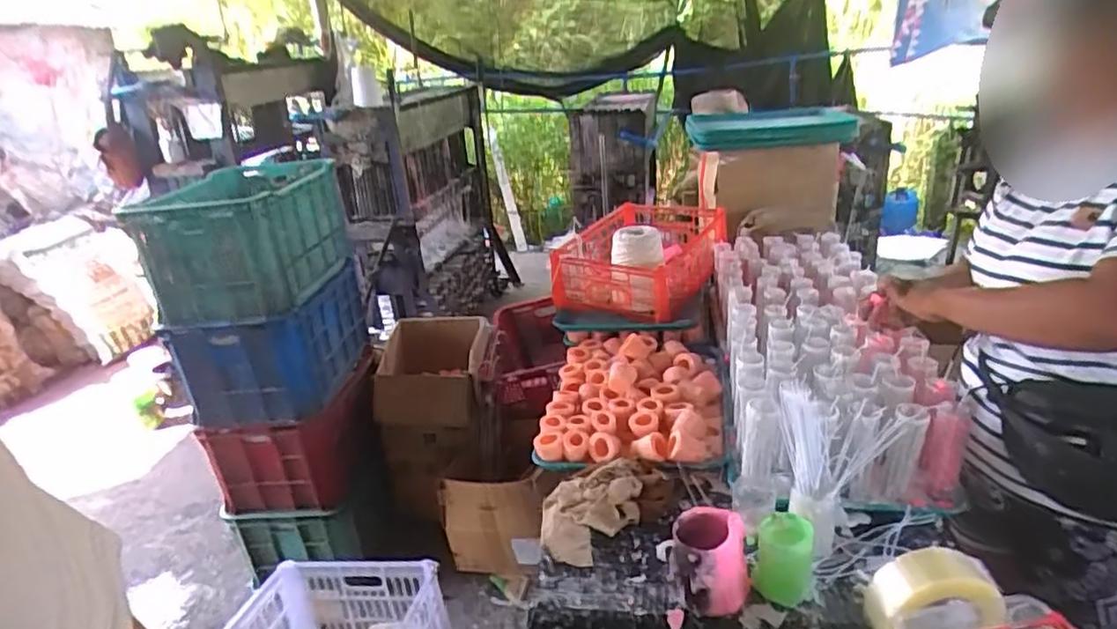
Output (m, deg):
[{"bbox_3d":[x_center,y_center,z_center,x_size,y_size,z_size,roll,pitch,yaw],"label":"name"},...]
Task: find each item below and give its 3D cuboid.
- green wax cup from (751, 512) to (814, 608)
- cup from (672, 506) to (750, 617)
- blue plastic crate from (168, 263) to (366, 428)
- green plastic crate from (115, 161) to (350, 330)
[{"bbox_3d":[0.295,0.322,0.862,0.071,0.100,0.074,-1,24,11],"label":"green wax cup"},{"bbox_3d":[0.198,0.319,0.850,0.091,0.108,0.091,-4,23,2],"label":"cup"},{"bbox_3d":[-0.735,0.072,1.738,0.339,0.258,0.405,-5,23,2],"label":"blue plastic crate"},{"bbox_3d":[-0.779,-0.202,1.670,0.359,0.275,0.479,-3,24,5],"label":"green plastic crate"}]

